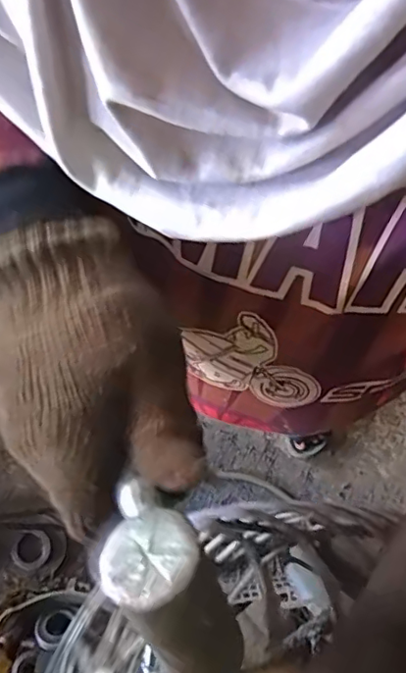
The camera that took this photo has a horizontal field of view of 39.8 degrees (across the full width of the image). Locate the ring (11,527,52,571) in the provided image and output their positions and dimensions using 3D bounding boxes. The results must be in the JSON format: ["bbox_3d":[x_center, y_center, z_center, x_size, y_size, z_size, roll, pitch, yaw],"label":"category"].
[{"bbox_3d":[-0.373,0.462,1.220,0.081,0.028,0.084,1,87,-27],"label":"ring"}]

